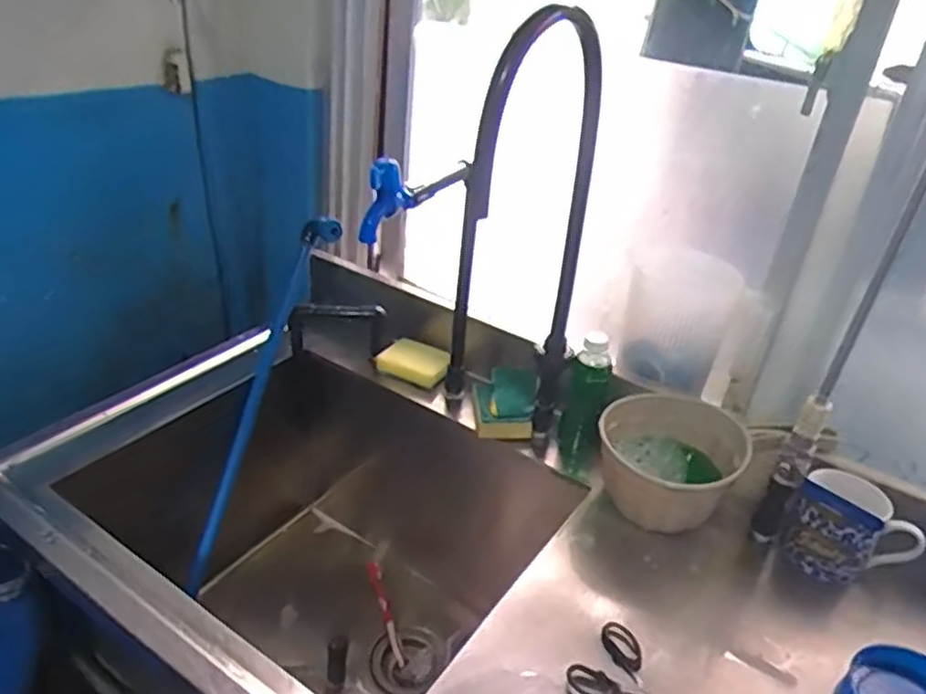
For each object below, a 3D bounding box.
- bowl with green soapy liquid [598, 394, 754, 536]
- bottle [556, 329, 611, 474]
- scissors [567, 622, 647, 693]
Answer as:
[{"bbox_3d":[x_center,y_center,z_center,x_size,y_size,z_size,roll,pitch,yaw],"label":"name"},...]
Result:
[{"bbox_3d":[0.247,0.130,0.839,0.162,0.098,0.148,5,31,-3],"label":"bowl with green soapy liquid"},{"bbox_3d":[0.154,0.081,0.899,0.059,0.182,0.048,11,31,7],"label":"bottle"},{"bbox_3d":[0.155,0.309,0.676,0.102,0.013,0.086,11,31,7],"label":"scissors"}]

